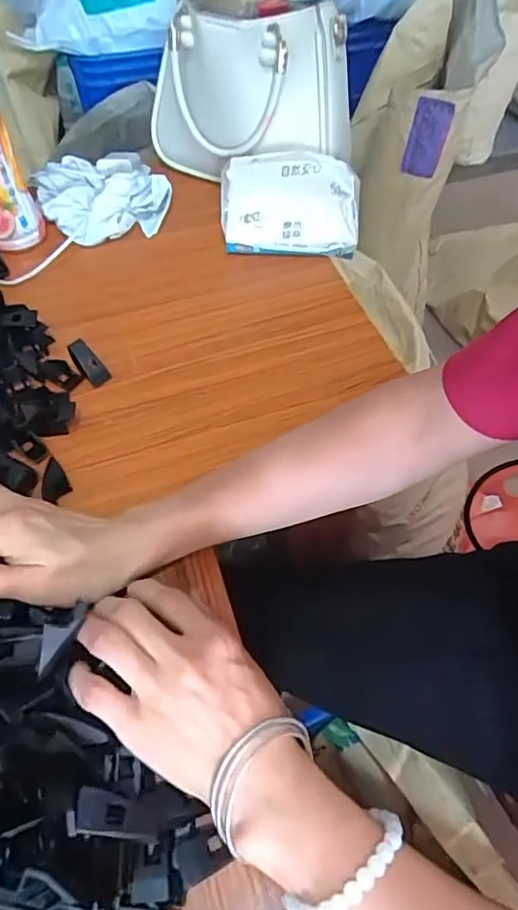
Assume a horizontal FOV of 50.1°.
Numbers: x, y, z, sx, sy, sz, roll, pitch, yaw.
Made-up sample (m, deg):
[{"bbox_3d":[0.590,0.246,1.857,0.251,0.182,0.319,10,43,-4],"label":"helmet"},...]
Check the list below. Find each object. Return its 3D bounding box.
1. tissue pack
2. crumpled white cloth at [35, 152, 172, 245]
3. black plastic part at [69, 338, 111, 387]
[{"bbox_3d":[0.032,-0.258,0.573,0.139,0.082,0.076,3,54,3],"label":"tissue pack"},{"bbox_3d":[-0.174,-0.296,0.624,0.142,0.043,0.128,-18,56,-10],"label":"crumpled white cloth"},{"bbox_3d":[-0.148,-0.079,0.481,0.018,0.007,0.044,-37,89,-24],"label":"black plastic part"}]

